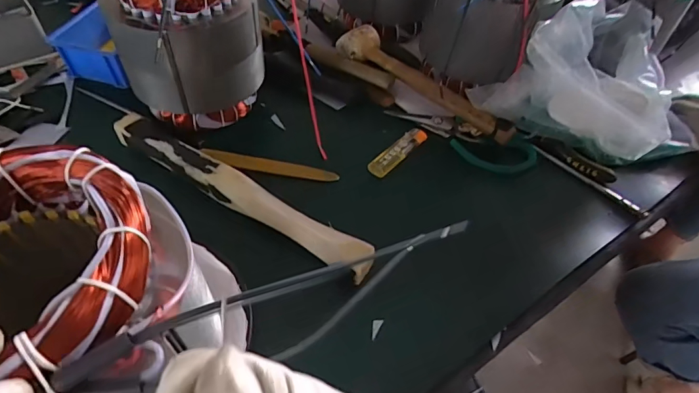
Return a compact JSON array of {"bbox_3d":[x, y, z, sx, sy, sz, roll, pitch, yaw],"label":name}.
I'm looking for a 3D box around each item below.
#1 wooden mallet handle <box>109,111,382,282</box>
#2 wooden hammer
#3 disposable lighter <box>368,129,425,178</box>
[{"bbox_3d":[-0.118,-0.011,0.435,0.323,0.019,0.036,29,54,17],"label":"wooden mallet handle"},{"bbox_3d":[0.097,-0.146,0.558,0.264,0.045,0.051,36,56,22],"label":"wooden hammer"},{"bbox_3d":[0.058,-0.052,0.503,0.023,0.011,0.091,37,57,23],"label":"disposable lighter"}]

